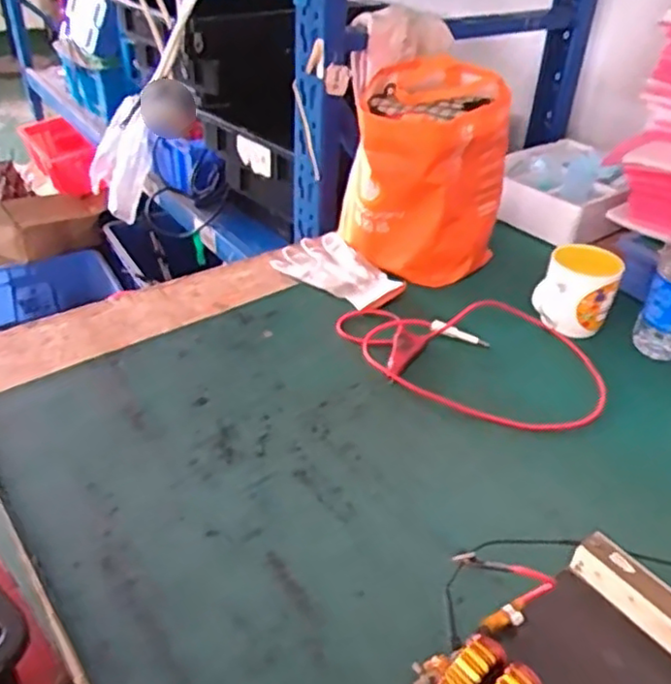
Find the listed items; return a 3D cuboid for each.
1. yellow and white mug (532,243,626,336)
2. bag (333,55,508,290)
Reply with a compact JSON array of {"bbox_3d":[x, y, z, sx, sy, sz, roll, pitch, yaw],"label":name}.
[{"bbox_3d":[0.294,-0.060,0.815,0.086,0.093,0.075,20,38,21],"label":"yellow and white mug"},{"bbox_3d":[0.123,-0.235,0.927,0.216,0.235,0.220,8,36,6],"label":"bag"}]

